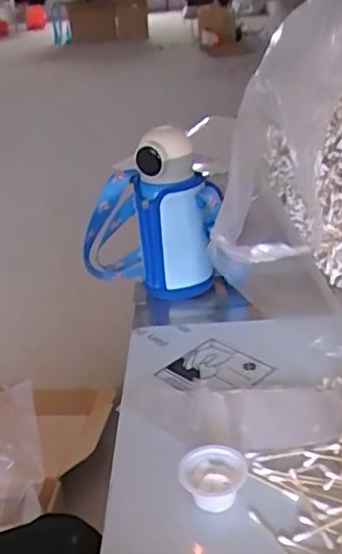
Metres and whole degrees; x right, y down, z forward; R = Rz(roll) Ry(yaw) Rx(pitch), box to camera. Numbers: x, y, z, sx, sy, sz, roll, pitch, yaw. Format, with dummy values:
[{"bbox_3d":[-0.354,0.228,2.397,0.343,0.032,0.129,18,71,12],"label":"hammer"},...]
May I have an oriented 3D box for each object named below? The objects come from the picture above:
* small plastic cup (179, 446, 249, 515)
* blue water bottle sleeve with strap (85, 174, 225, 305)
[{"bbox_3d":[0.034,0.163,0.493,0.052,0.025,0.048,-5,29,3],"label":"small plastic cup"},{"bbox_3d":[-0.032,-0.064,0.804,0.199,0.145,0.077,14,34,33],"label":"blue water bottle sleeve with strap"}]

